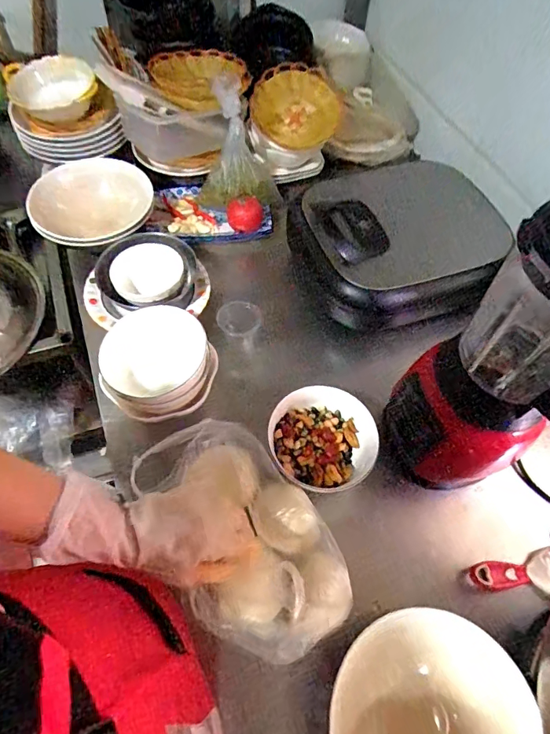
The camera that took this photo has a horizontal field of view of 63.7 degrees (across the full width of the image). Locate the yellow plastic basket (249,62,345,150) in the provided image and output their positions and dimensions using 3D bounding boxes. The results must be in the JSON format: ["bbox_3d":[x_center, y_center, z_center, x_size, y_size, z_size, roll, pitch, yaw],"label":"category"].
[{"bbox_3d":[0.053,-0.530,0.908,0.174,0.088,0.154,13,59,5],"label":"yellow plastic basket"}]

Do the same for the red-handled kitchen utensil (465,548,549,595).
[{"bbox_3d":[0.321,0.278,0.585,0.122,0.025,0.051,-8,60,-7],"label":"red-handled kitchen utensil"}]

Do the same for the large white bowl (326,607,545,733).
[{"bbox_3d":[0.162,0.379,0.465,0.199,0.078,0.206,1,59,-2],"label":"large white bowl"}]

